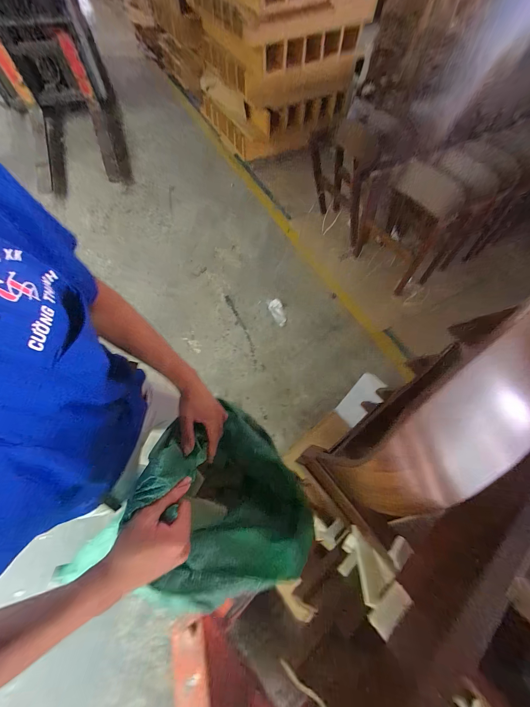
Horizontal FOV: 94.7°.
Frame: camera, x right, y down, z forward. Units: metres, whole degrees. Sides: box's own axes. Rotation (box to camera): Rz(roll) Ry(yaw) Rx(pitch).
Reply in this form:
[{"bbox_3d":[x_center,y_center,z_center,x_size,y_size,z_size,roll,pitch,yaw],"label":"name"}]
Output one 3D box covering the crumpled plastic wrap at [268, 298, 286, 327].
[{"bbox_3d":[0.092,-0.297,1.777,0.098,0.039,0.213,-18,79,-12],"label":"crumpled plastic wrap"}]

